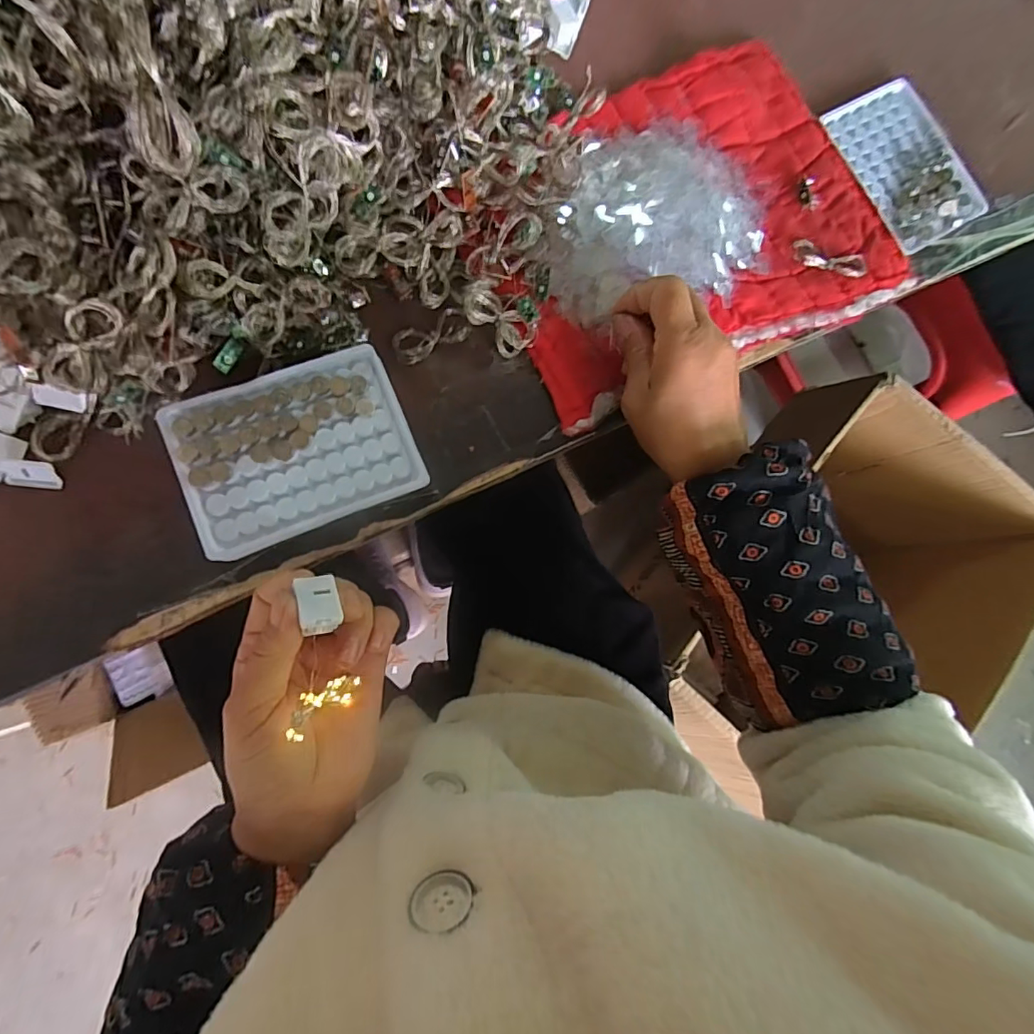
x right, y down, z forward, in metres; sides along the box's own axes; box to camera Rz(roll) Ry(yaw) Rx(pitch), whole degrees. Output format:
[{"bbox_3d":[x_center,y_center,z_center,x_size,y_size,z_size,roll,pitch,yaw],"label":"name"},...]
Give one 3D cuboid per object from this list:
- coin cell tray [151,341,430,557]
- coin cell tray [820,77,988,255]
[{"bbox_3d":[-0.132,-0.041,0.317,0.131,0.027,0.097,-22,87,-9],"label":"coin cell tray"},{"bbox_3d":[0.312,-0.284,0.412,0.089,0.009,0.132,-29,88,-10],"label":"coin cell tray"}]

